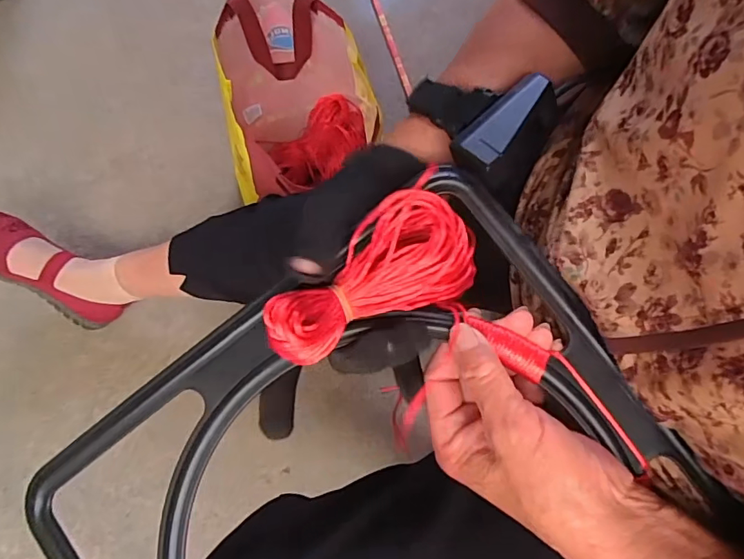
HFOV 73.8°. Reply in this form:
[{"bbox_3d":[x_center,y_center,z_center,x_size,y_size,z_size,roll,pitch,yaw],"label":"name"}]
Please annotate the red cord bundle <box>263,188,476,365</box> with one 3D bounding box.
[{"bbox_3d":[0.001,0.000,0.267,0.122,0.024,0.058,-32,79,-17],"label":"red cord bundle"}]

